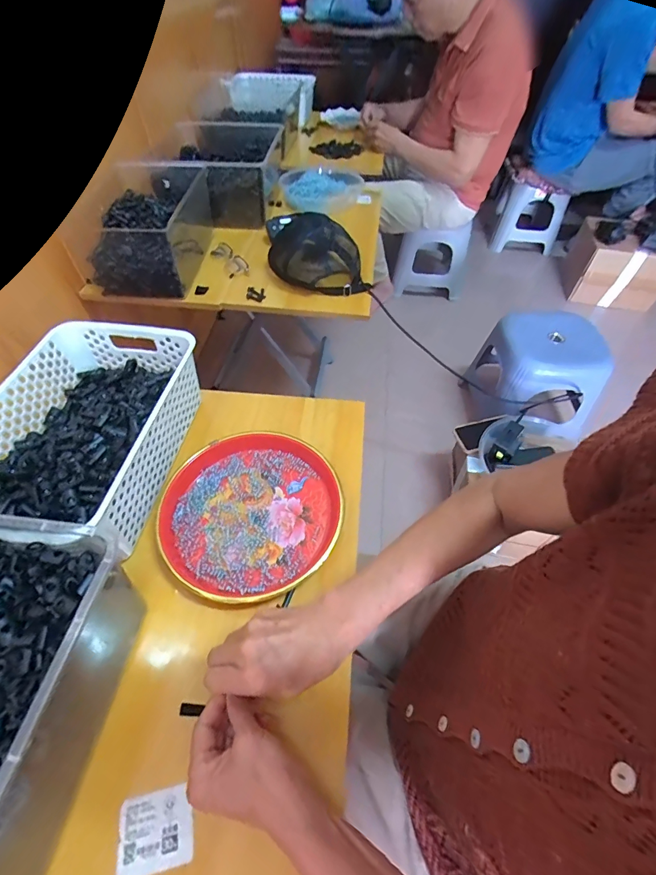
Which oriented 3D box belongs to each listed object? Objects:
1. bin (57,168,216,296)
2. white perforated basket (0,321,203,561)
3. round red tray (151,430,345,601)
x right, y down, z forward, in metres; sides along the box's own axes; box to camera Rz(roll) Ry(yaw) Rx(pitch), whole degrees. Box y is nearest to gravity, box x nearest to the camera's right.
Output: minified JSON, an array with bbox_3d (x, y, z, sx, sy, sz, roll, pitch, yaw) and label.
[{"bbox_3d":[-0.382,-0.444,0.803,0.217,0.119,0.321,3,53,0],"label":"bin"},{"bbox_3d":[-0.306,-0.014,0.488,0.204,0.090,0.283,8,54,4],"label":"white perforated basket"},{"bbox_3d":[-0.096,0.086,0.473,0.215,0.025,0.210,1,53,-1],"label":"round red tray"}]

